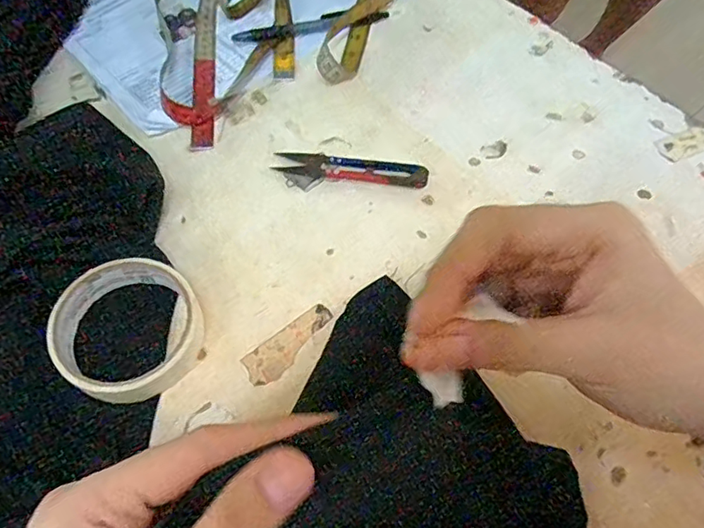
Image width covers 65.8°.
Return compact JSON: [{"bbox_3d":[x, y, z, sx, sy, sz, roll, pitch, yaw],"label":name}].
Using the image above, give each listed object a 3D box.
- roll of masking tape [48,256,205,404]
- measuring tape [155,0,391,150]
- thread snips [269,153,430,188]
[{"bbox_3d":[-0.138,0.038,0.341,0.087,0.030,0.091,0,61,0],"label":"roll of masking tape"},{"bbox_3d":[-0.059,-0.221,0.490,0.235,0.032,0.221,-14,62,-8],"label":"measuring tape"},{"bbox_3d":[0.000,-0.072,0.417,0.116,0.007,0.024,8,61,4],"label":"thread snips"}]

